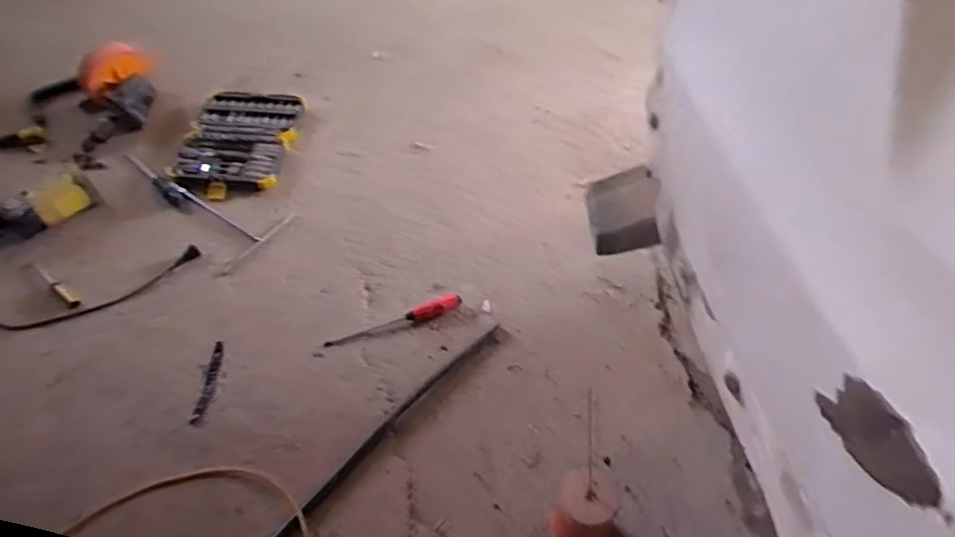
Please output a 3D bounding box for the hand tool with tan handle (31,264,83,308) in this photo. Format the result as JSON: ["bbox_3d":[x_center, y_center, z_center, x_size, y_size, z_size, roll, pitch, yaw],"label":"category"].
[{"bbox_3d":[-0.827,0.034,1.230,0.189,0.025,0.027,31,60,22],"label":"hand tool with tan handle"}]

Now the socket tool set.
[{"bbox_3d":[-0.564,-0.309,1.486,0.262,0.043,0.364,5,54,5],"label":"socket tool set"}]

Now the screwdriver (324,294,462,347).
[{"bbox_3d":[-0.154,0.096,1.166,0.260,0.029,0.039,-19,55,-12],"label":"screwdriver"}]

